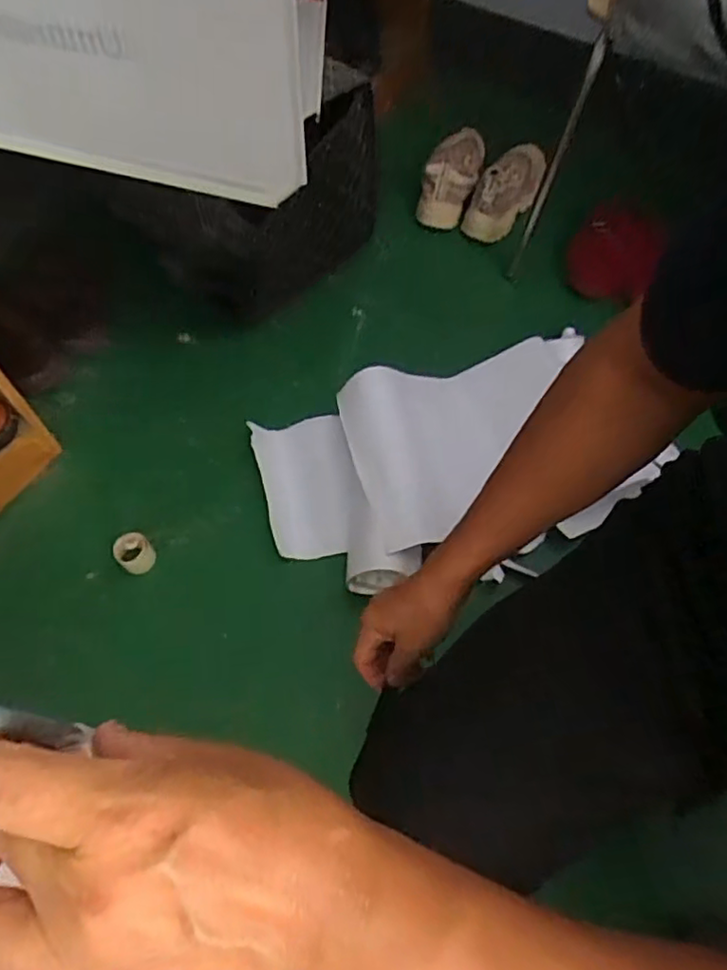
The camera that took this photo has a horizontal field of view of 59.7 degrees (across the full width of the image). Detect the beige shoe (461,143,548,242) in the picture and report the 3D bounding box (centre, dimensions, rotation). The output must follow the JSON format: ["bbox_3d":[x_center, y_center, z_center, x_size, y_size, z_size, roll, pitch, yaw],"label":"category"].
[{"bbox_3d":[0.286,-0.566,1.216,0.097,0.086,0.228,28,66,14],"label":"beige shoe"}]

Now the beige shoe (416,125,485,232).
[{"bbox_3d":[0.178,-0.619,1.233,0.102,0.070,0.267,11,63,6],"label":"beige shoe"}]

